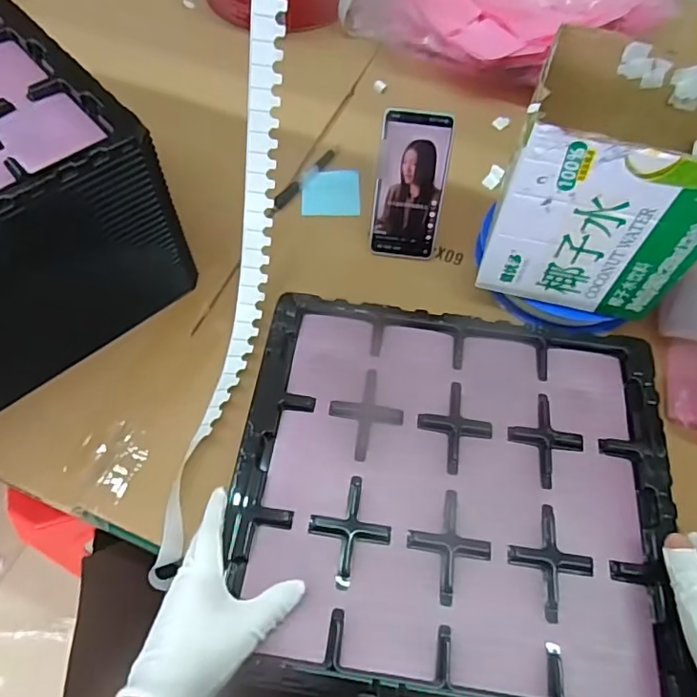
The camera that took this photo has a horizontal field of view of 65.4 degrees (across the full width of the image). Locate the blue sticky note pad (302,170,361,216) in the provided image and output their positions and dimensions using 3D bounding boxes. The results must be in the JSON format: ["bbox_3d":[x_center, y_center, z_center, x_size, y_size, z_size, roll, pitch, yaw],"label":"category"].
[{"bbox_3d":[-0.023,-0.208,0.724,0.076,0.007,0.074,0,61,-2],"label":"blue sticky note pad"}]

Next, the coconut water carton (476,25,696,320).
[{"bbox_3d":[0.253,-0.160,0.534,0.182,0.193,0.168,20,62,9],"label":"coconut water carton"}]

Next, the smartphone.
[{"bbox_3d":[0.072,-0.185,0.631,0.078,0.166,0.015,5,32,1],"label":"smartphone"}]

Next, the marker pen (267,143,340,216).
[{"bbox_3d":[-0.057,-0.229,0.726,0.021,0.012,0.148,33,65,15],"label":"marker pen"}]

